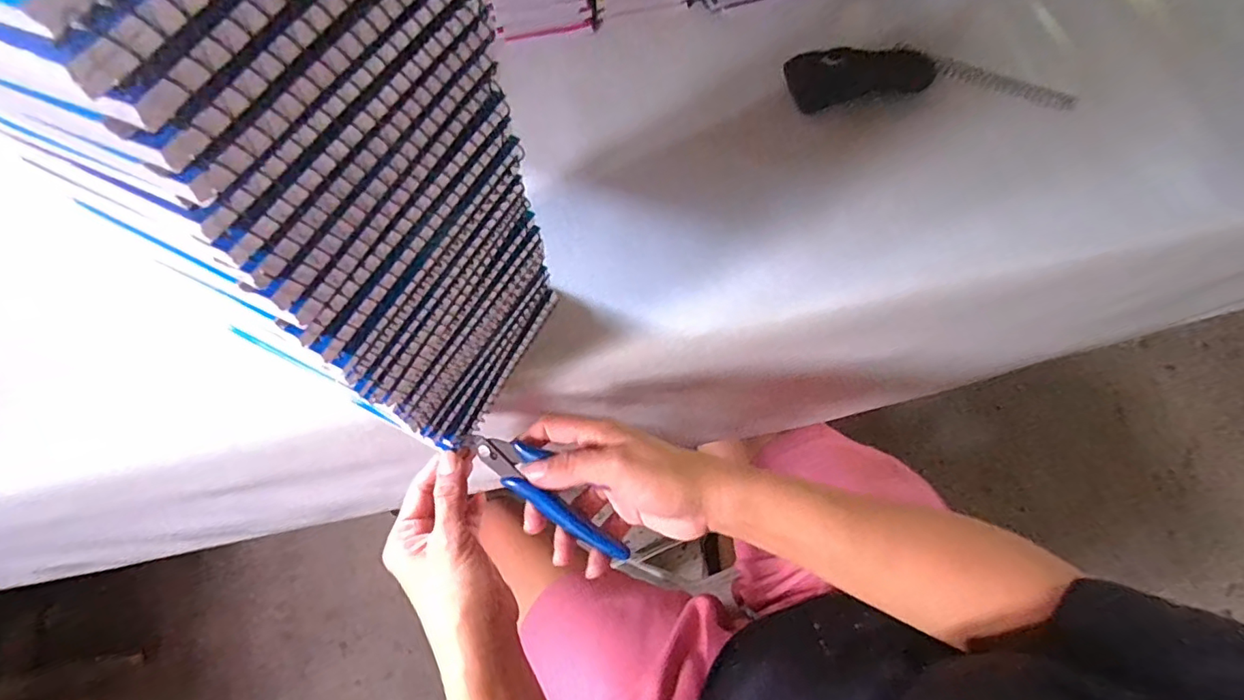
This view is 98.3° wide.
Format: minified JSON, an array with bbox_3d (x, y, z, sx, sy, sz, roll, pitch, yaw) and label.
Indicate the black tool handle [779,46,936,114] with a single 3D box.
[{"bbox_3d":[0.201,-0.236,0.463,0.121,0.025,0.041,-9,69,-4],"label":"black tool handle"}]

